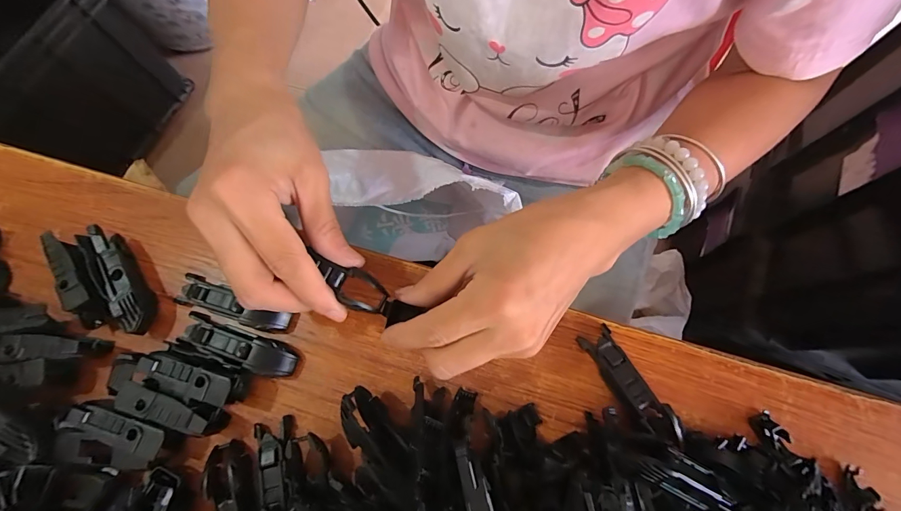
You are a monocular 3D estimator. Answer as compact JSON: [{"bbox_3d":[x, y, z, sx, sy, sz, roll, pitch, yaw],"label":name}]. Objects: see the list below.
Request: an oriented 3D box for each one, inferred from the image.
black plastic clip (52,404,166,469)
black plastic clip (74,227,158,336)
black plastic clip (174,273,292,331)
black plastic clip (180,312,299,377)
[{"bbox_3d":[-0.179,0.096,0.200,0.055,0.008,0.027,12,75,5],"label":"black plastic clip"},{"bbox_3d":[-0.199,0.014,0.233,0.020,0.021,0.070,-36,77,-8],"label":"black plastic clip"},{"bbox_3d":[-0.134,0.029,0.235,0.067,0.018,0.018,16,75,5],"label":"black plastic clip"},{"bbox_3d":[-0.127,0.054,0.226,0.070,0.015,0.019,18,76,6],"label":"black plastic clip"}]

